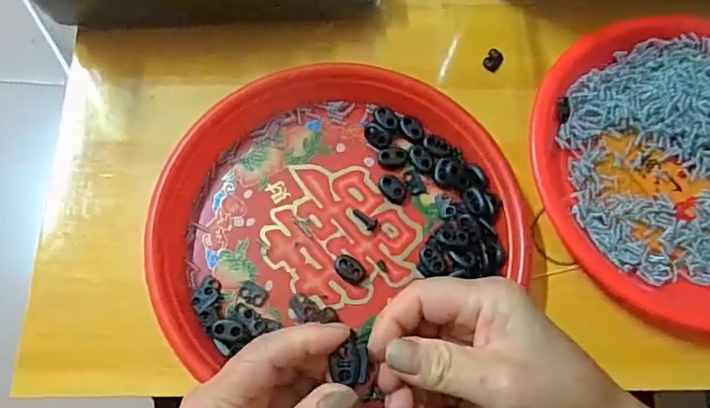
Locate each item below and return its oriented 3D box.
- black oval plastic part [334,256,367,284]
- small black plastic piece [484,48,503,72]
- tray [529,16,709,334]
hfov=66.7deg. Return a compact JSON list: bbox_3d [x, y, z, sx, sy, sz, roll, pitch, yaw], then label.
[{"bbox_3d":[-0.003,0.043,0.355,0.015,0.005,0.022,-42,78,-14],"label":"black oval plastic part"},{"bbox_3d":[0.106,-0.110,0.414,0.013,0.008,0.015,31,73,8],"label":"small black plastic piece"},{"bbox_3d":[0.235,-0.026,0.377,0.212,0.026,0.218,-16,73,-8],"label":"tray"}]

